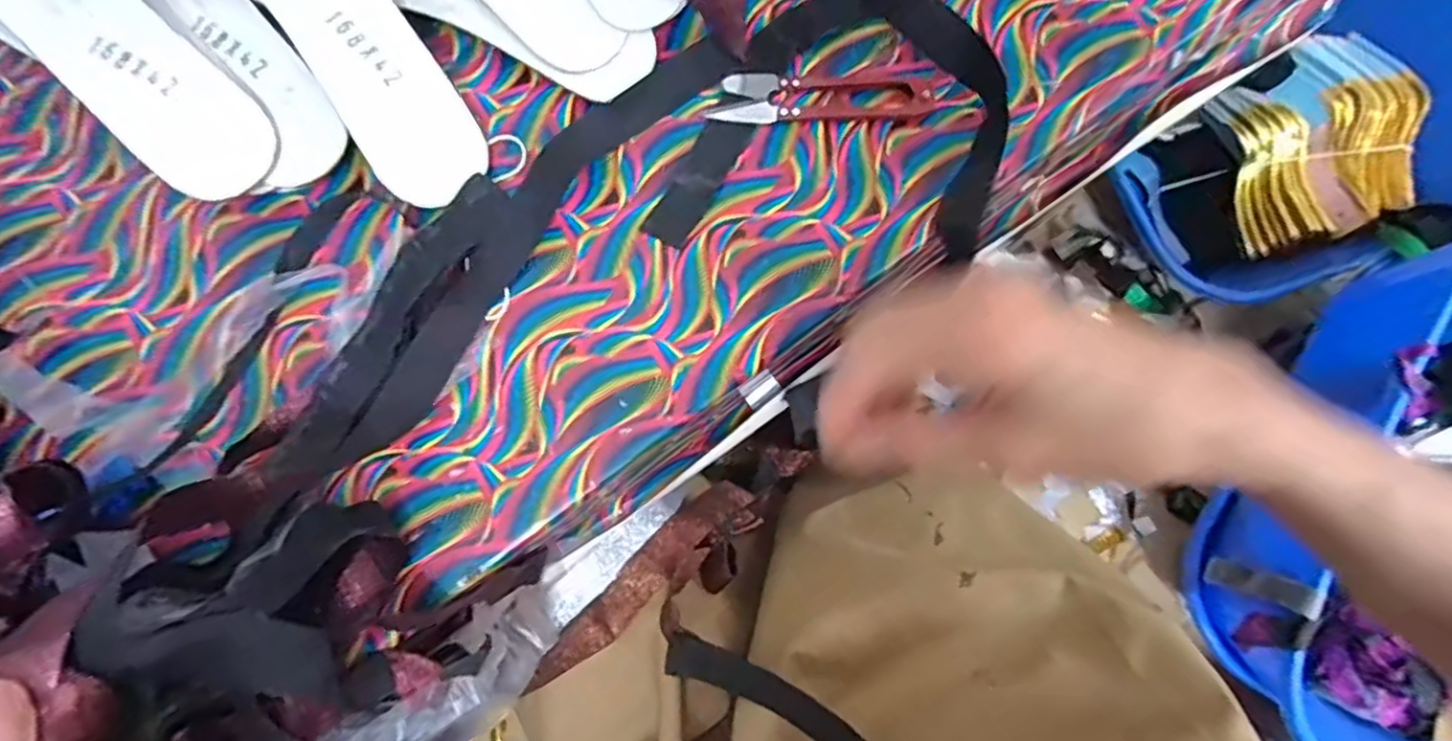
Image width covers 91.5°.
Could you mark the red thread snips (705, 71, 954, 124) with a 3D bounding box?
[{"bbox_3d":[0.053,-0.138,0.358,0.112,0.007,0.028,5,79,2],"label":"red thread snips"}]

